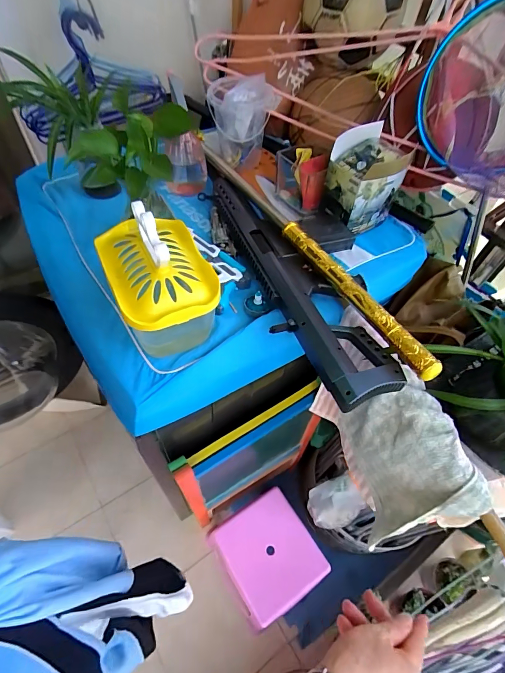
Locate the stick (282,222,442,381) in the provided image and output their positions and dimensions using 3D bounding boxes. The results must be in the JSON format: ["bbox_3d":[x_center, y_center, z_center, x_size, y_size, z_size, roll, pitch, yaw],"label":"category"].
[{"bbox_3d":[0.135,-0.064,0.487,0.024,0.028,0.307,-22,59,-19],"label":"stick"}]

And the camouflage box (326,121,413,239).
[{"bbox_3d":[0.197,-0.269,0.640,0.128,0.152,0.108,-28,61,-22],"label":"camouflage box"}]

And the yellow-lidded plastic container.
[{"bbox_3d":[-0.120,-0.073,0.462,0.121,0.152,0.201,-21,59,-18],"label":"yellow-lidded plastic container"}]

